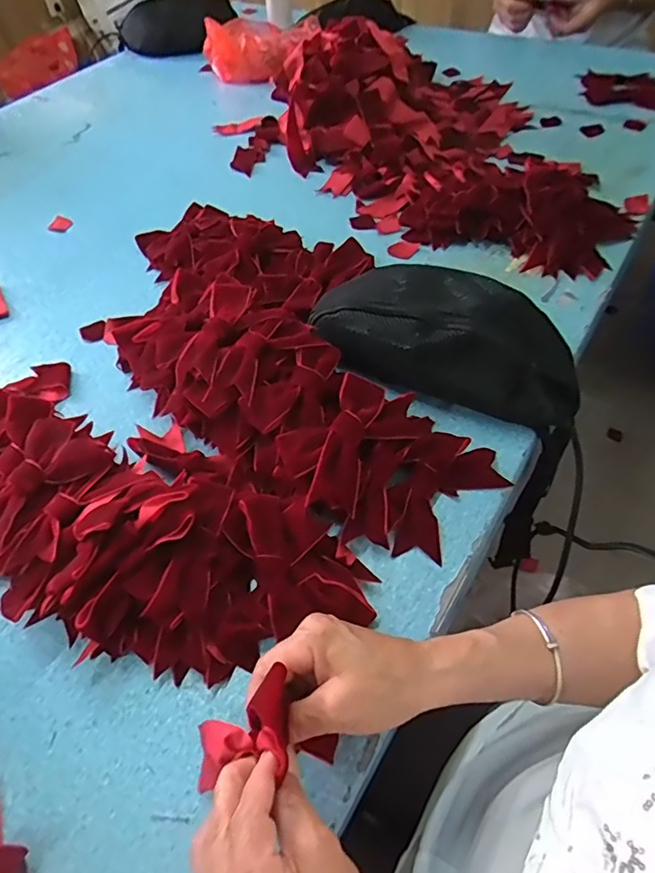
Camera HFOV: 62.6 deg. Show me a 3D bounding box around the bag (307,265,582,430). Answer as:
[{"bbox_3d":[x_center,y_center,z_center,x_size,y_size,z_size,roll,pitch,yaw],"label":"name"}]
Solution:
[{"bbox_3d":[0.128,-0.110,0.555,0.271,0.075,0.133,22,58,21],"label":"bag"}]

